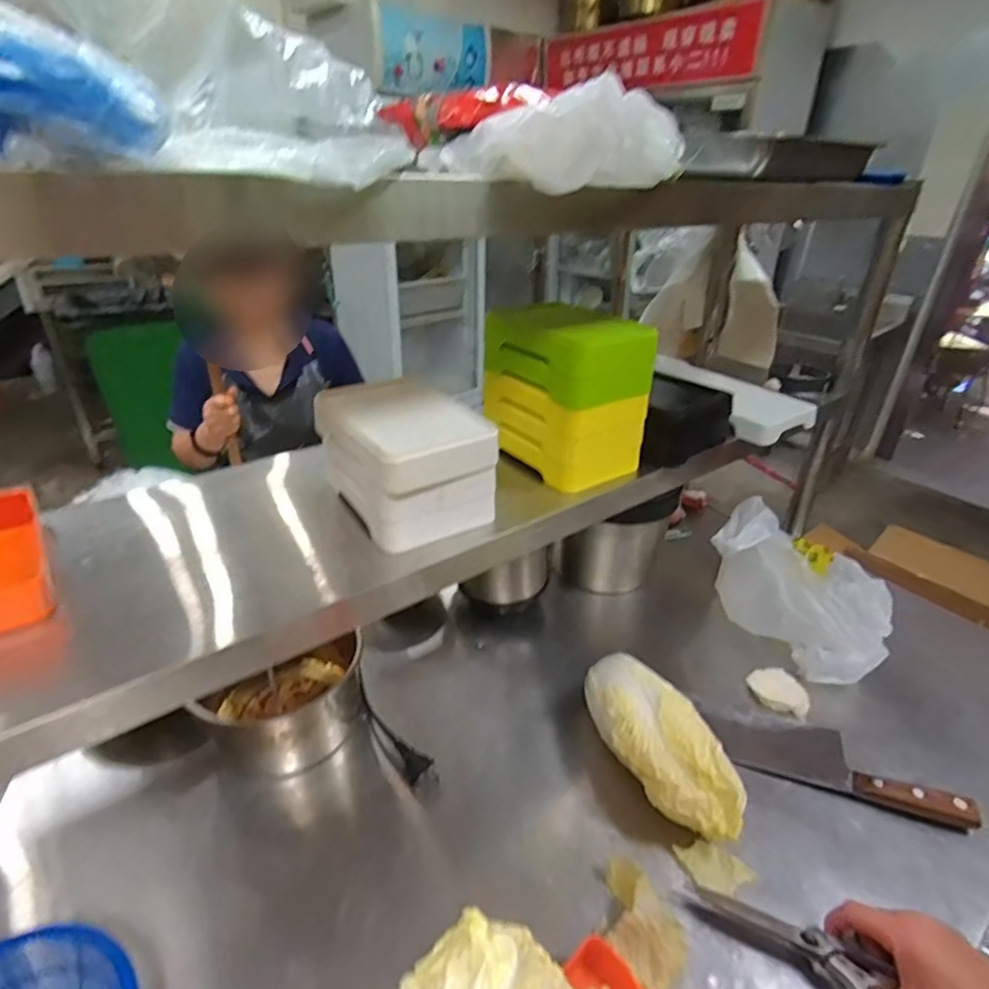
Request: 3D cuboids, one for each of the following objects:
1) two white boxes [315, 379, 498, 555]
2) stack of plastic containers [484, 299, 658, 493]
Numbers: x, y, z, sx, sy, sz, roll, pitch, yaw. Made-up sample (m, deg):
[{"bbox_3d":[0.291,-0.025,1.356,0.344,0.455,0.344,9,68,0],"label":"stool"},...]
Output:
[{"bbox_3d":[-0.085,-0.037,0.544,0.109,0.101,0.143,-19,37,-31],"label":"two white boxes"},{"bbox_3d":[0.080,-0.121,0.642,0.111,0.154,0.155,-19,36,-31],"label":"stack of plastic containers"}]

